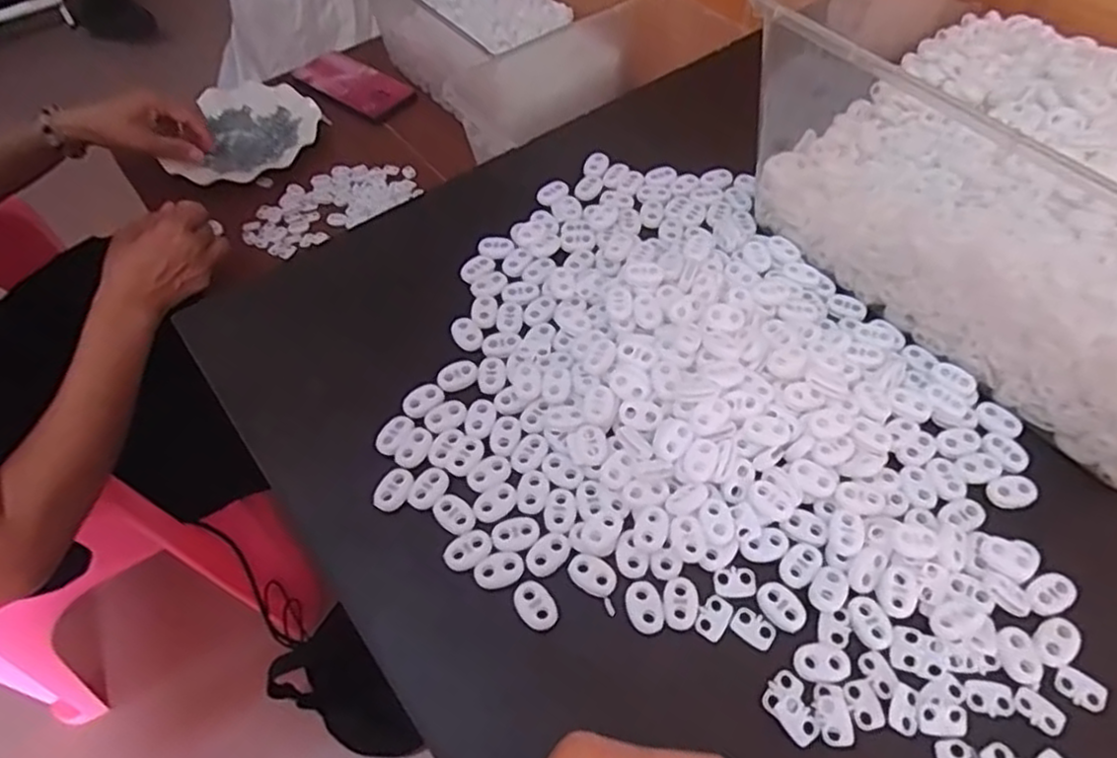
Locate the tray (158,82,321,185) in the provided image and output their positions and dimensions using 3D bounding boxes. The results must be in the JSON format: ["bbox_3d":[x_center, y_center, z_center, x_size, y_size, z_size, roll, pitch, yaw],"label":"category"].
[{"bbox_3d":[-0.368,-0.298,0.850,0.154,0.017,0.164,4,56,6],"label":"tray"}]

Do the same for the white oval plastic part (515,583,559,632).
[{"bbox_3d":[-0.010,0.101,0.317,0.016,0.004,0.022,-30,59,-17],"label":"white oval plastic part"}]

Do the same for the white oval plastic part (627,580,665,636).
[{"bbox_3d":[0.039,0.101,0.315,0.015,0.004,0.023,-10,56,-4],"label":"white oval plastic part"}]

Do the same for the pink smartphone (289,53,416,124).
[{"bbox_3d":[-0.263,-0.380,0.910,0.177,0.009,0.082,37,64,24],"label":"pink smartphone"}]

